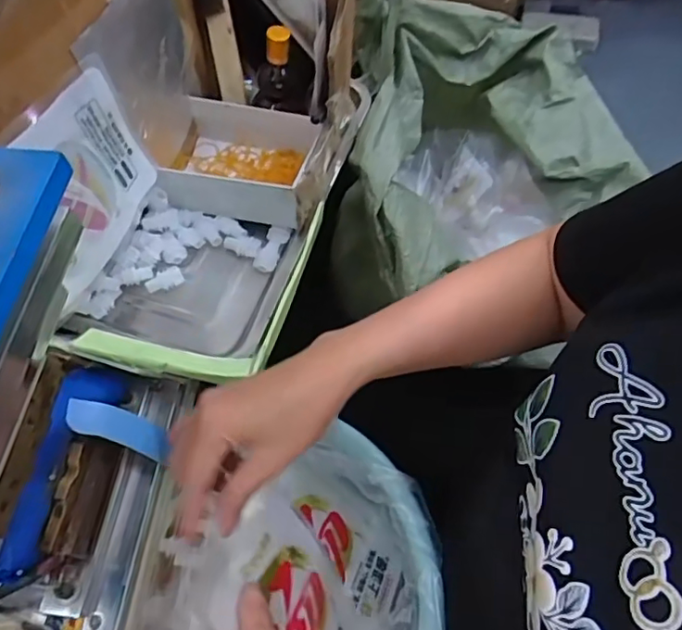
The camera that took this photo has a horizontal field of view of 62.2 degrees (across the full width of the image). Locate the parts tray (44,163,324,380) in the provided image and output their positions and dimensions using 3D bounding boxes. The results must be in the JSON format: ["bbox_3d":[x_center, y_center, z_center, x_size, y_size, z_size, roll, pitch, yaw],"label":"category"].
[{"bbox_3d":[-0.122,-0.030,0.473,0.168,0.053,0.183,12,61,9],"label":"parts tray"}]

